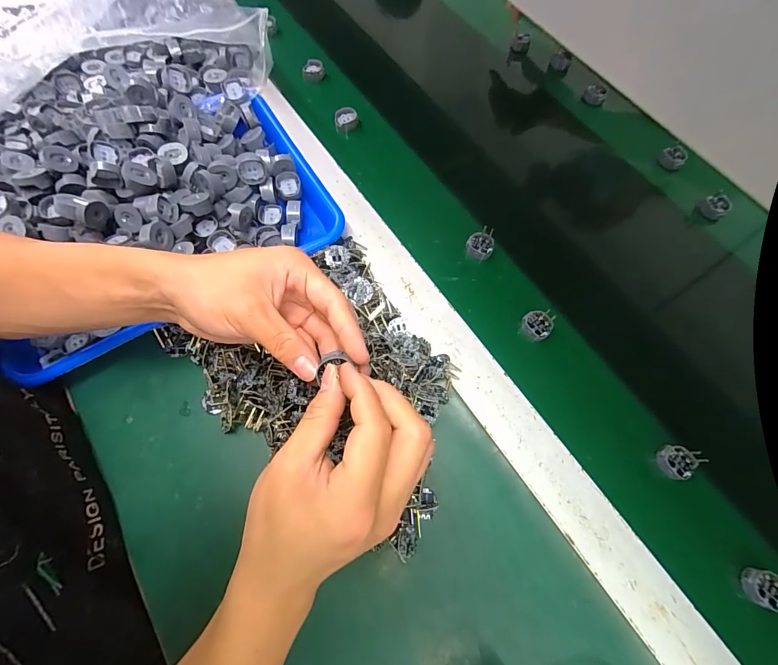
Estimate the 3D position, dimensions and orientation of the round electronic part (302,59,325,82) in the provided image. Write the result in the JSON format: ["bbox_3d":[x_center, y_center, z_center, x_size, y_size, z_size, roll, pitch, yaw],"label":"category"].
[{"bbox_3d":[-0.106,-0.368,0.533,0.029,0.017,0.029,-3,68,-2],"label":"round electronic part"}]

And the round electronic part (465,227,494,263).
[{"bbox_3d":[0.101,-0.098,0.419,0.028,0.016,0.034,24,69,9],"label":"round electronic part"}]

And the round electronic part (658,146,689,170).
[{"bbox_3d":[0.353,-0.218,0.472,0.028,0.015,0.028,0,68,0],"label":"round electronic part"}]

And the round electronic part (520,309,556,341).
[{"bbox_3d":[0.151,-0.006,0.386,0.029,0.017,0.028,0,68,0],"label":"round electronic part"}]

